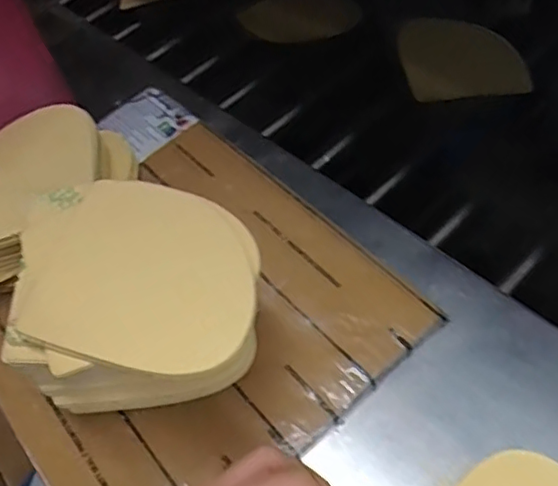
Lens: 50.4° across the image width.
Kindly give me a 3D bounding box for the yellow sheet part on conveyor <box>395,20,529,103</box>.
[{"bbox_3d":[0.157,-0.162,0.512,0.102,0.012,0.077,-3,80,18],"label":"yellow sheet part on conveyor"}]

